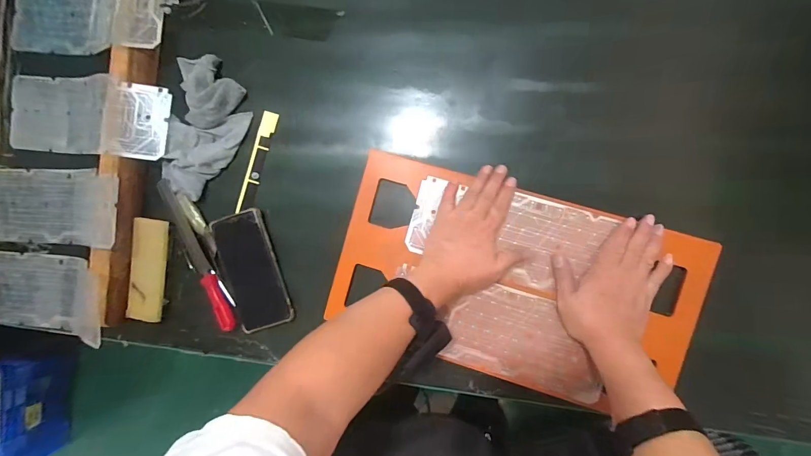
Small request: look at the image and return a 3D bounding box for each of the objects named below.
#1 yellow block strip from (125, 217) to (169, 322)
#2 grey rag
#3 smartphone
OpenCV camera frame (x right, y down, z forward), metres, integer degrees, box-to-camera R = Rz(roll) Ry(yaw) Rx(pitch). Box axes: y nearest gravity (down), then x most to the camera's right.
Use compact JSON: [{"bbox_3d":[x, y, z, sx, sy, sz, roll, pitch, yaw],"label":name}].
[{"bbox_3d":[-0.375,0.062,0.540,0.044,0.015,0.147,7,92,7],"label":"yellow block strip"},{"bbox_3d":[-0.286,-0.141,0.527,0.107,0.021,0.193,14,93,6],"label":"grey rag"},{"bbox_3d":[-0.219,0.062,0.519,0.083,0.014,0.163,-18,89,7],"label":"smartphone"}]

